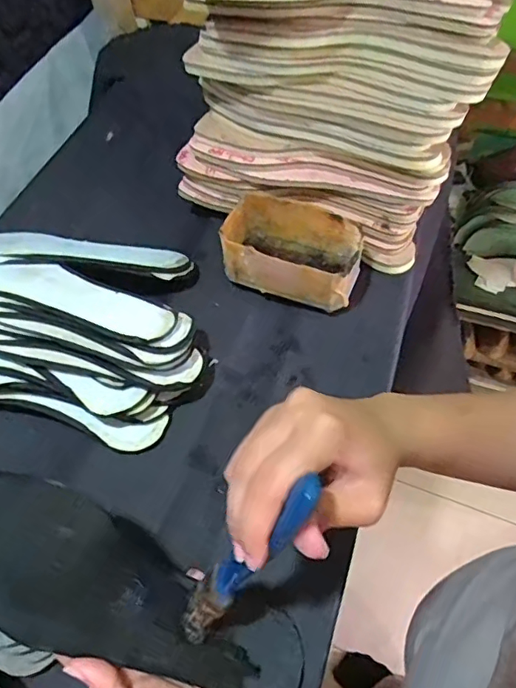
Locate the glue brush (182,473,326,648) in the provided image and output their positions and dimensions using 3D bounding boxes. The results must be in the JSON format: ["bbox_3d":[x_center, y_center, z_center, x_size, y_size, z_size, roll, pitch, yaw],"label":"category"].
[{"bbox_3d":[-0.009,0.116,0.272,0.017,0.155,0.024,-3,51,-31],"label":"glue brush"}]

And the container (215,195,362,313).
[{"bbox_3d":[0.032,-0.086,0.507,0.127,0.065,0.081,16,59,15],"label":"container"}]

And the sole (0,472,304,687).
[{"bbox_3d":[-0.082,0.147,0.316,0.252,0.019,0.074,33,59,-14],"label":"sole"}]

